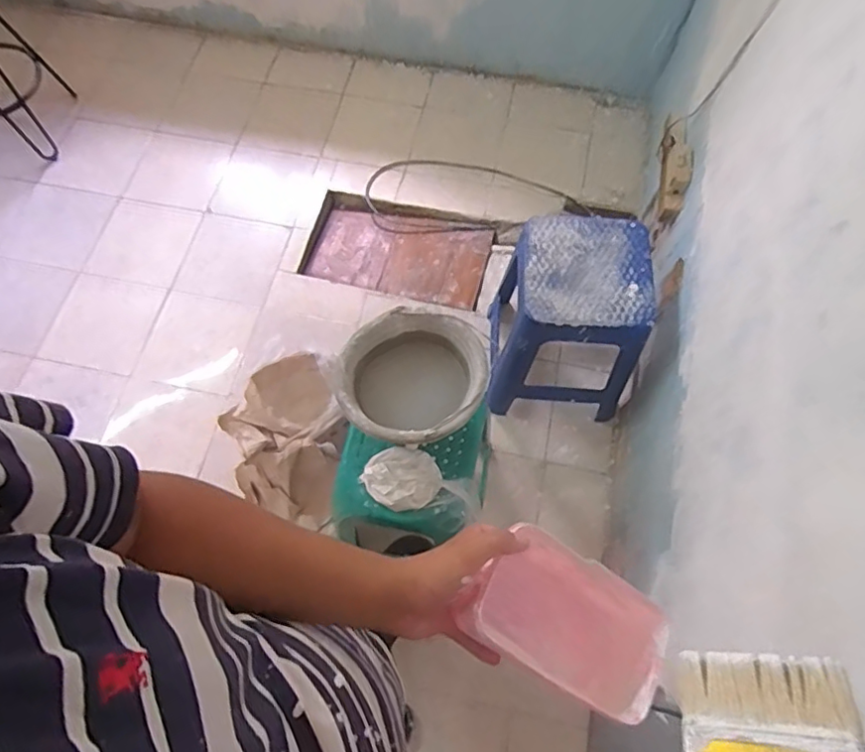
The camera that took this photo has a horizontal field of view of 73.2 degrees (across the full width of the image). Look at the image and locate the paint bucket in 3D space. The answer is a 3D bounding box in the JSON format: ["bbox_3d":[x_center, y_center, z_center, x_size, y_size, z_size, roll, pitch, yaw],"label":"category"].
[{"bbox_3d":[-0.032,0.018,1.048,0.232,0.158,0.228,0,66,0],"label":"paint bucket"}]

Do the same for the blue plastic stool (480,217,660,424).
[{"bbox_3d":[0.327,-0.125,1.430,0.324,0.408,0.327,6,66,2],"label":"blue plastic stool"}]

